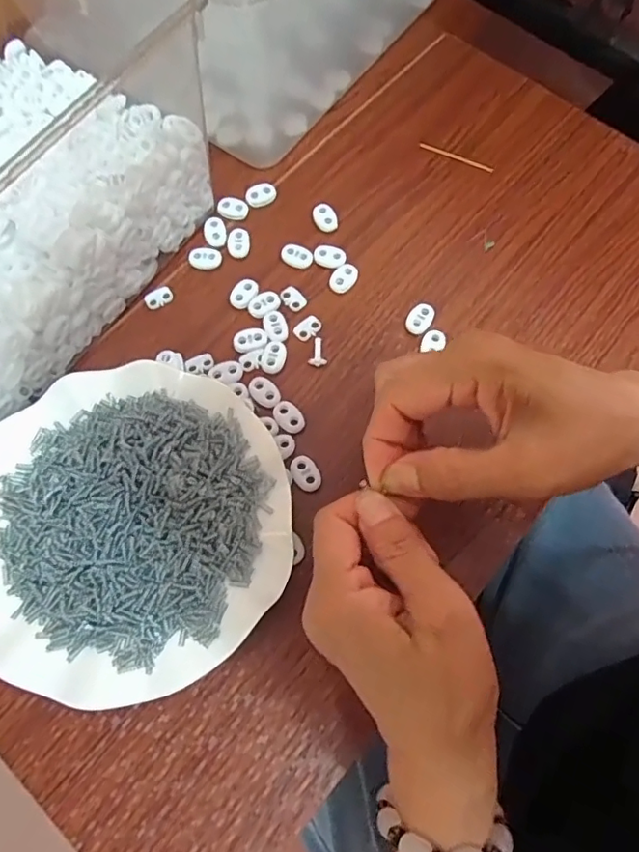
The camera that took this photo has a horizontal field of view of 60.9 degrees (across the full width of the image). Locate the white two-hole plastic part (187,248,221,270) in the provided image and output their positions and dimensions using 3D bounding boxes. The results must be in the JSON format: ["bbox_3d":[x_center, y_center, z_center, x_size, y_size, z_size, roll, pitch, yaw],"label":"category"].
[{"bbox_3d":[-0.082,-0.119,0.387,0.023,0.005,0.015,7,72,2],"label":"white two-hole plastic part"}]

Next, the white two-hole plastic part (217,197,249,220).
[{"bbox_3d":[-0.063,-0.160,0.397,0.023,0.004,0.015,15,73,4],"label":"white two-hole plastic part"}]

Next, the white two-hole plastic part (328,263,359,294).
[{"bbox_3d":[0.017,-0.103,0.377,0.016,0.005,0.023,33,75,10],"label":"white two-hole plastic part"}]

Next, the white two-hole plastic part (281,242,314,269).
[{"bbox_3d":[-0.016,-0.121,0.386,0.024,0.005,0.015,26,74,8],"label":"white two-hole plastic part"}]

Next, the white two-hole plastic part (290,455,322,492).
[{"bbox_3d":[-0.008,0.029,0.333,0.015,0.004,0.023,-33,75,-10],"label":"white two-hole plastic part"}]

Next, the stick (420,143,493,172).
[{"bbox_3d":[0.105,-0.207,0.418,0.059,0.004,0.005,23,73,7],"label":"stick"}]

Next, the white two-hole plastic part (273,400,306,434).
[{"bbox_3d":[-0.019,-0.006,0.345,0.015,0.004,0.022,-40,77,-12],"label":"white two-hole plastic part"}]

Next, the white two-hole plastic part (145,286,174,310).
[{"bbox_3d":[-0.112,-0.090,0.378,0.020,0.004,0.012,-37,76,-11],"label":"white two-hole plastic part"}]

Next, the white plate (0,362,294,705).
[{"bbox_3d":[-0.110,0.054,0.314,0.181,0.029,0.176,0,72,-1],"label":"white plate"}]

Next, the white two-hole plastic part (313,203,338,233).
[{"bbox_3d":[0.004,-0.152,0.396,0.014,0.006,0.024,-25,74,-8],"label":"white two-hole plastic part"}]

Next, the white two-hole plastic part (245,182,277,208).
[{"bbox_3d":[-0.043,-0.171,0.403,0.023,0.005,0.017,-17,73,-6],"label":"white two-hole plastic part"}]

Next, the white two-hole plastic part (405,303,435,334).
[{"bbox_3d":[0.068,-0.072,0.367,0.016,0.006,0.021,32,75,9],"label":"white two-hole plastic part"}]

